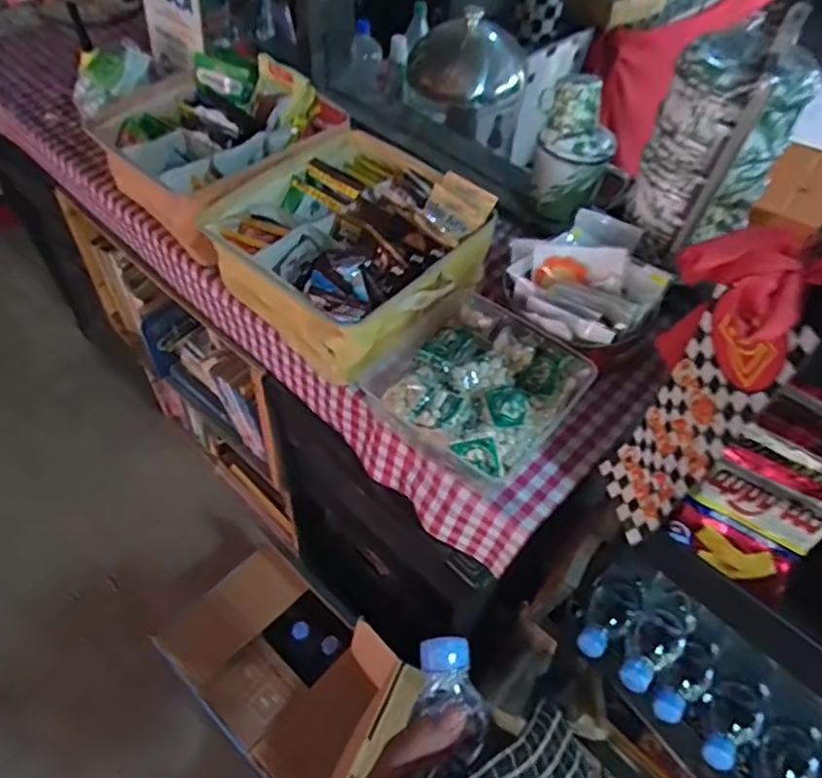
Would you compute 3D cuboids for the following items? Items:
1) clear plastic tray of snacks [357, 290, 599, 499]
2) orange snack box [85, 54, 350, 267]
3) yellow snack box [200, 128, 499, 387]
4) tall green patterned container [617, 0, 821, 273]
[{"bbox_3d":[0.069,-0.005,0.707,0.210,0.081,0.185,39,59,23],"label":"clear plastic tray of snacks"},{"bbox_3d":[-0.286,-0.368,0.918,0.307,0.120,0.272,39,59,23],"label":"orange snack box"},{"bbox_3d":[-0.072,-0.192,0.811,0.290,0.142,0.305,-34,62,-27],"label":"yellow snack box"},{"bbox_3d":[0.349,-0.289,0.693,0.139,0.293,0.123,25,54,14],"label":"tall green patterned container"}]

